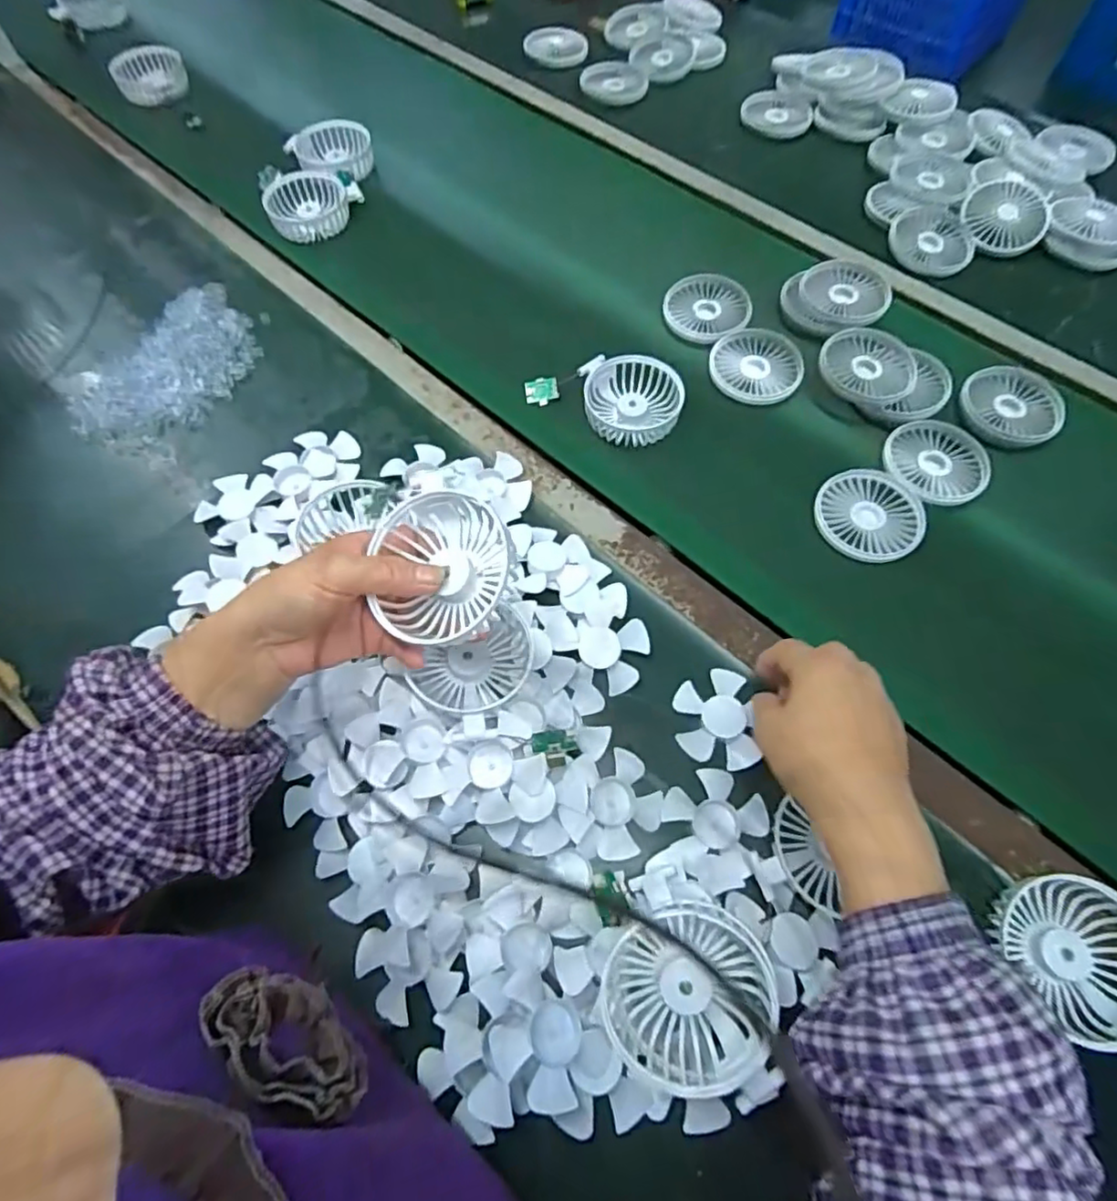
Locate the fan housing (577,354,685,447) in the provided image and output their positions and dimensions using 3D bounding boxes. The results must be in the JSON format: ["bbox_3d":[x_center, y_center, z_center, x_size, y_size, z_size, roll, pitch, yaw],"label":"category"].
[{"bbox_3d":[0.067,-0.185,0.577,0.087,0.025,0.080,0,63,1],"label":"fan housing"}]

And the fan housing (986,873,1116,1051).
[{"bbox_3d":[0.314,0.213,0.371,0.079,0.022,0.100,-27,65,-12],"label":"fan housing"}]

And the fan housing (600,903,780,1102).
[{"bbox_3d":[0.069,0.219,0.352,0.088,0.052,0.082,-8,63,-3],"label":"fan housing"}]

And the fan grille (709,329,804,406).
[{"bbox_3d":[0.190,-0.227,0.607,0.085,0.007,0.089,-1,63,1],"label":"fan grille"}]

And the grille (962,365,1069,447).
[{"bbox_3d":[0.419,-0.185,0.583,0.081,0.018,0.087,19,65,11],"label":"grille"}]

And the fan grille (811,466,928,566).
[{"bbox_3d":[0.263,-0.073,0.532,0.084,0.009,0.088,-1,63,1],"label":"fan grille"}]

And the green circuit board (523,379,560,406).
[{"bbox_3d":[-0.016,-0.198,0.597,0.032,0.004,0.026,-7,87,12],"label":"green circuit board"}]

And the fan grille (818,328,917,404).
[{"bbox_3d":[0.292,-0.222,0.596,0.085,0.009,0.089,-1,63,1],"label":"fan grille"}]

